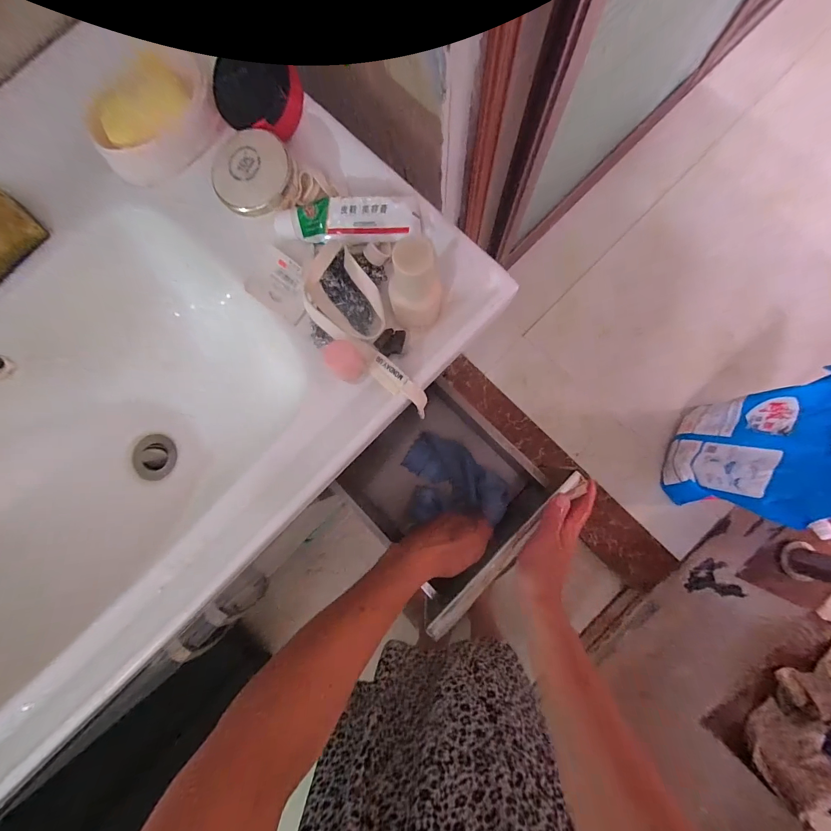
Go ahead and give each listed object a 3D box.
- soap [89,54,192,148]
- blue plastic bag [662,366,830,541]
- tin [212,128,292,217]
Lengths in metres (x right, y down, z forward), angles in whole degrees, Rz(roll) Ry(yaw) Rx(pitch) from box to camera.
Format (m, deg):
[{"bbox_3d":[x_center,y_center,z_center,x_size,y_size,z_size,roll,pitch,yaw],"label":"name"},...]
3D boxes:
[{"bbox_3d":[-0.258,-0.287,0.338,0.093,0.024,0.050,-40,82,-3],"label":"soap"},{"bbox_3d":[0.764,0.076,0.853,0.127,0.345,0.317,13,83,5],"label":"blue plastic bag"},{"bbox_3d":[-0.145,-0.217,0.322,0.068,0.014,0.067,4,106,3],"label":"tin"}]

